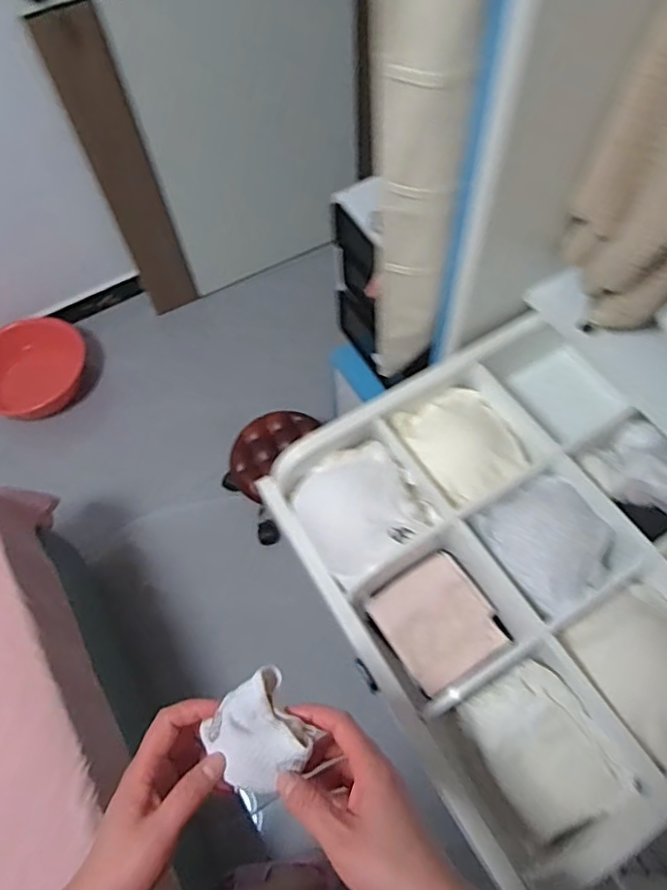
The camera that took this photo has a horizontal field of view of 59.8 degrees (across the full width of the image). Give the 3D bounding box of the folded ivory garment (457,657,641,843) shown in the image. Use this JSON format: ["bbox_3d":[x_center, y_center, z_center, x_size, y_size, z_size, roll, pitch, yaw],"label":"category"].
[{"bbox_3d":[0.186,0.266,0.514,0.101,0.030,0.126,-25,62,-12],"label":"folded ivory garment"}]

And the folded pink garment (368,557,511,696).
[{"bbox_3d":[0.105,0.179,0.589,0.100,0.033,0.112,-30,63,-14],"label":"folded pink garment"}]

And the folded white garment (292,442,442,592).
[{"bbox_3d":[0.028,0.064,0.620,0.118,0.059,0.138,-31,63,-14],"label":"folded white garment"}]

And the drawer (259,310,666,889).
[{"bbox_3d":[0.208,0.115,0.596,0.397,0.092,0.456,-28,63,-13],"label":"drawer"}]

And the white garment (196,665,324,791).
[{"bbox_3d":[-0.051,0.202,0.407,0.066,0.020,0.068,39,69,22],"label":"white garment"}]

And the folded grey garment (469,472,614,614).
[{"bbox_3d":[0.220,0.093,0.596,0.123,0.041,0.116,-29,63,-14],"label":"folded grey garment"}]

